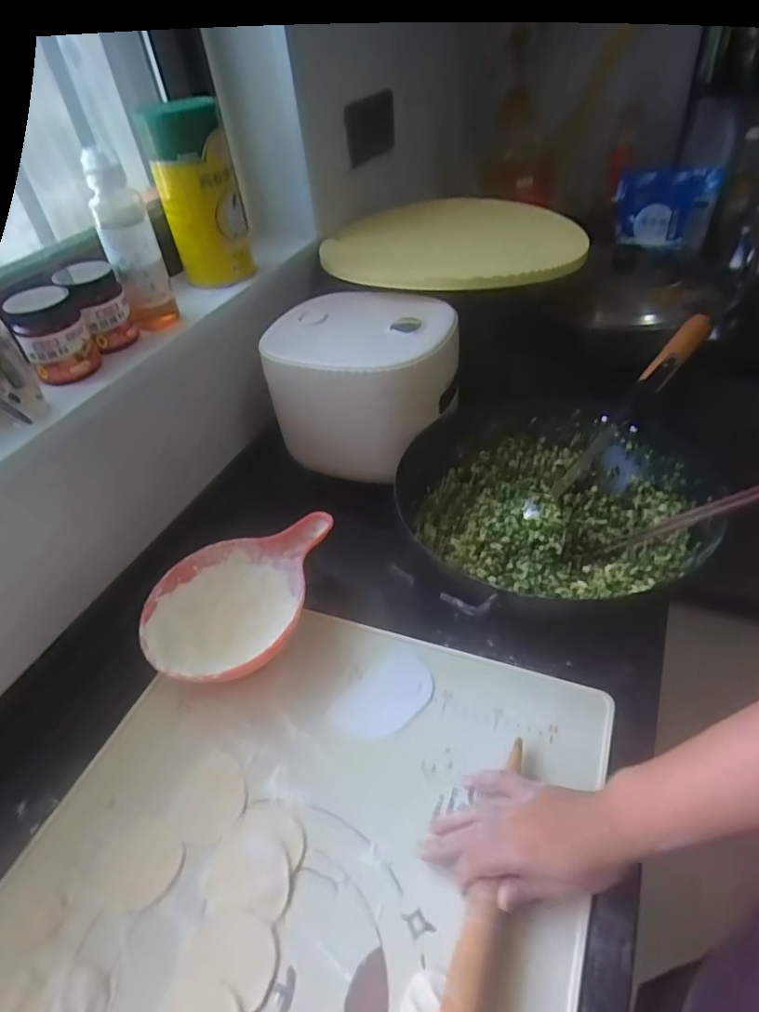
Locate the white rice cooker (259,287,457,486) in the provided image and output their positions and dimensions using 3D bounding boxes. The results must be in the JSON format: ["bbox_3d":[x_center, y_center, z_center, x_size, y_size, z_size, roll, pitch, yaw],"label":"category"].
[{"bbox_3d":[-0.015,-0.158,0.757,0.229,0.184,0.172,15,46,24],"label":"white rice cooker"}]

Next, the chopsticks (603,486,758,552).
[{"bbox_3d":[0.323,0.007,0.559,0.206,0.014,0.020,-31,23,44],"label":"chopsticks"}]

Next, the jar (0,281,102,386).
[{"bbox_3d":[-0.353,-0.187,0.613,0.070,0.082,0.071,-27,44,-20],"label":"jar"}]

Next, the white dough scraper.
[{"bbox_3d":[0.007,0.187,0.557,0.100,0.005,0.066,-38,48,-24],"label":"white dough scraper"}]

